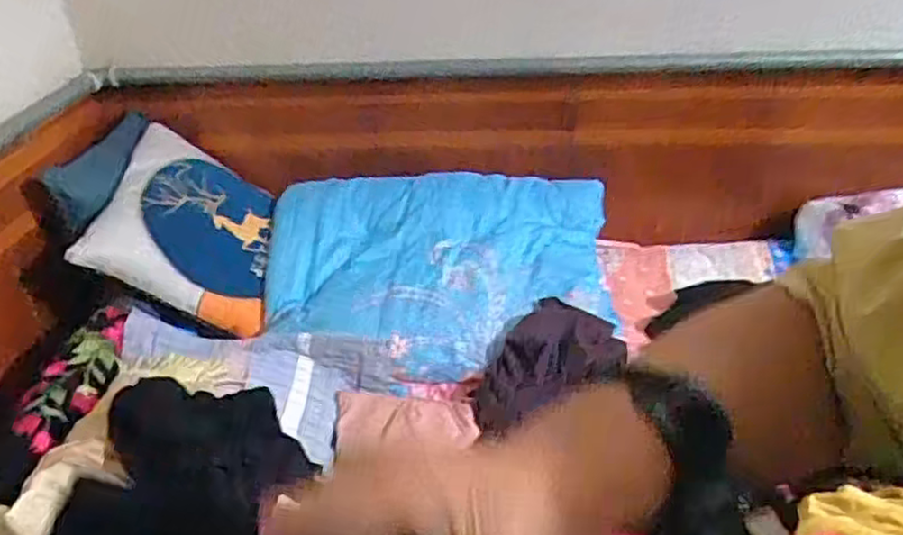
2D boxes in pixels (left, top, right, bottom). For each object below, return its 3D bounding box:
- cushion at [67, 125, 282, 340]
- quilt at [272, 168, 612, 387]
[{"bbox_3d":[-0.477,-0.094,1.382,0.329,0.080,0.390,21,54,-12],"label":"cushion"},{"bbox_3d":[-0.024,-0.011,1.371,0.640,0.226,0.429,-1,31,1],"label":"quilt"}]

